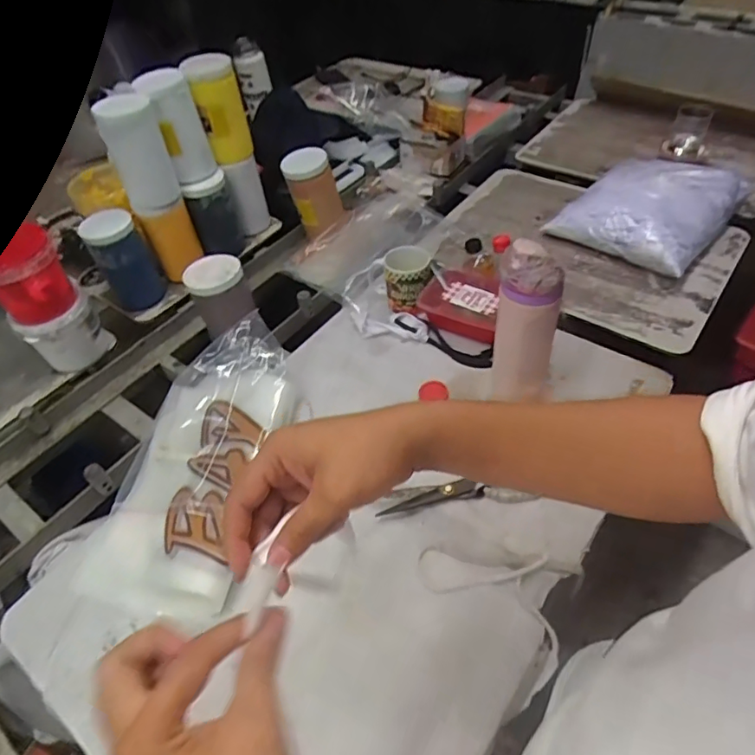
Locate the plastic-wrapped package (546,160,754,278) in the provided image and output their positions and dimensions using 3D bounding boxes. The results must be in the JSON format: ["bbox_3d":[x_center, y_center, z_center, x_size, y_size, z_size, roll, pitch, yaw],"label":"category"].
[{"bbox_3d":[0.561,-0.351,1.084,0.327,0.090,0.267,-38,56,-25],"label":"plastic-wrapped package"}]

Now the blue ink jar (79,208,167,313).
[{"bbox_3d":[-0.478,-0.219,1.025,0.094,0.194,0.083,-26,51,-17],"label":"blue ink jar"}]

